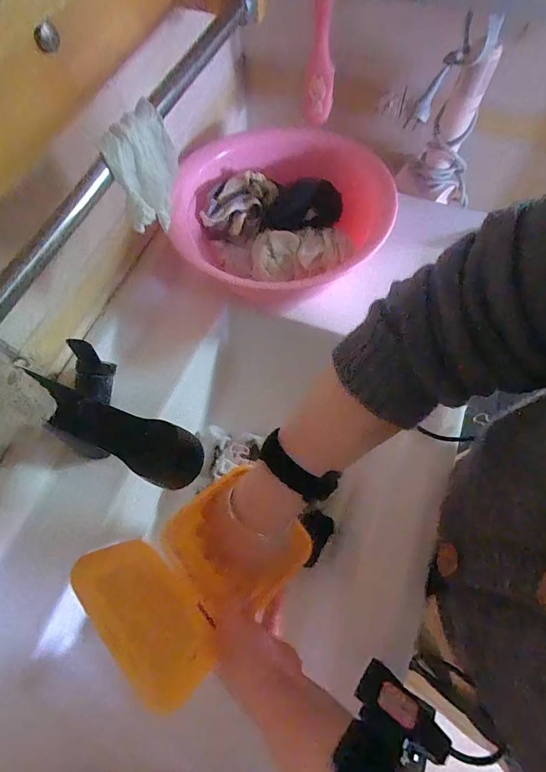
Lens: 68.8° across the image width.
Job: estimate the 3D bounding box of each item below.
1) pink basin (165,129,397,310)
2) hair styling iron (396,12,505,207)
[{"bbox_3d":[0.002,-0.224,0.534,0.250,0.088,0.231,-1,66,2],"label":"pink basin"},{"bbox_3d":[0.245,-0.345,0.533,0.095,0.229,0.086,30,70,15],"label":"hair styling iron"}]

